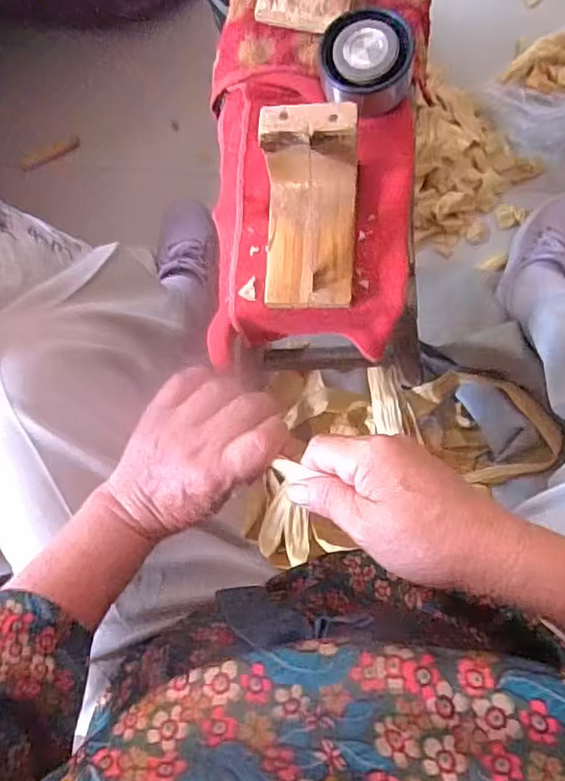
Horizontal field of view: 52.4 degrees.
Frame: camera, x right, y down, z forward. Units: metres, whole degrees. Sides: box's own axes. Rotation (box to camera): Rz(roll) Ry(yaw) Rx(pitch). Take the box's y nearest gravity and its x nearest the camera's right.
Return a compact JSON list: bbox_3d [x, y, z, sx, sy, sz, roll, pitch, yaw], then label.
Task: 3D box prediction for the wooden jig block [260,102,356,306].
[{"bbox_3d":[0.016,-0.115,0.373,0.060,0.066,0.107,3,83,6],"label":"wooden jig block"}]

